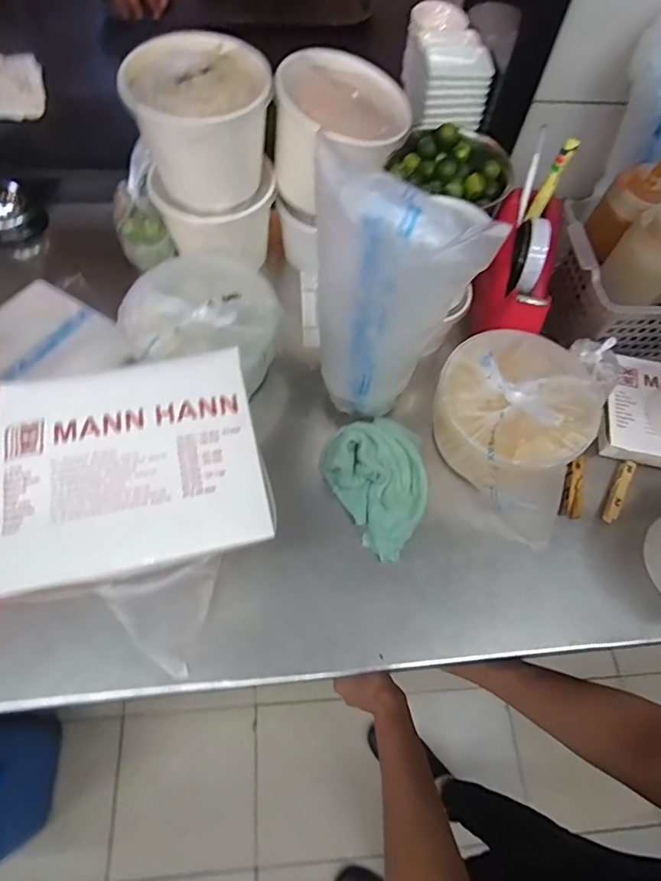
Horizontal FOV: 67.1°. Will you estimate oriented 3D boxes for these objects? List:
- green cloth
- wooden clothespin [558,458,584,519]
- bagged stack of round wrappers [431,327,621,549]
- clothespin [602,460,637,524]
[{"bbox_3d":[0.056,0.037,0.494,0.098,0.037,0.130,-26,68,-15],"label":"green cloth"},{"bbox_3d":[0.250,0.048,0.514,0.023,0.010,0.064,14,64,4],"label":"wooden clothespin"},{"bbox_3d":[0.197,-0.030,0.503,0.167,0.106,0.178,36,67,14],"label":"bagged stack of round wrappers"},{"bbox_3d":[0.300,0.052,0.517,0.011,0.020,0.074,30,66,11],"label":"clothespin"}]

